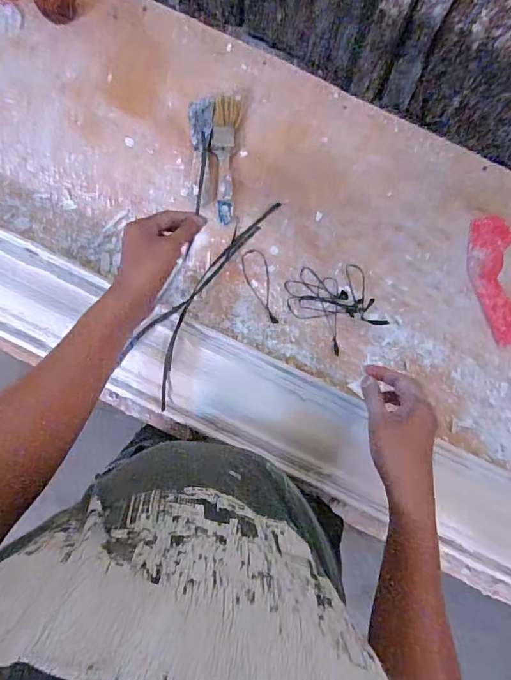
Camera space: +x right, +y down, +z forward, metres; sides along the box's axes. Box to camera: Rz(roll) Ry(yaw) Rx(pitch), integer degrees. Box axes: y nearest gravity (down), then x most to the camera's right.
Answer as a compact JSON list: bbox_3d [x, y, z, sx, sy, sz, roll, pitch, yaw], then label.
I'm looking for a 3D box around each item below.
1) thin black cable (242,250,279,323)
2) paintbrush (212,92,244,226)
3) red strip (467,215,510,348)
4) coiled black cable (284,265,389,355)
[{"bbox_3d":[0.006,-0.081,0.668,0.039,0.004,0.118,-12,84,-2],"label":"thin black cable"},{"bbox_3d":[-0.049,-0.280,0.675,0.040,0.014,0.199,5,83,0],"label":"paintbrush"},{"bbox_3d":[0.377,-0.094,0.680,0.077,0.006,0.201,-9,84,-1],"label":"red strip"},{"bbox_3d":[0.120,-0.057,0.666,0.122,0.005,0.134,-33,85,-4],"label":"coiled black cable"}]

